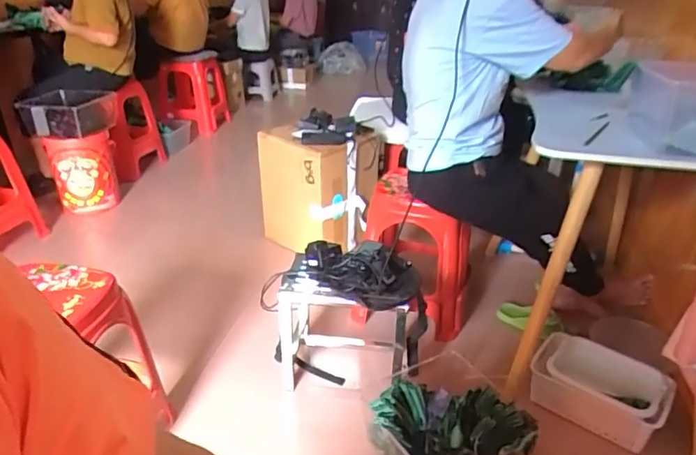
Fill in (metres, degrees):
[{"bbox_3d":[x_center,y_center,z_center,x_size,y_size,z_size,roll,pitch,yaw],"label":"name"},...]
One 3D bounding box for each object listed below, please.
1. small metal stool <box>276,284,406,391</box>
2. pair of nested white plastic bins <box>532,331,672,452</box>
[{"bbox_3d":[-0.009,0.288,1.414,0.334,0.323,0.198,4,28,6],"label":"small metal stool"},{"bbox_3d":[0.649,0.413,1.344,0.313,0.124,0.205,18,32,30],"label":"pair of nested white plastic bins"}]

